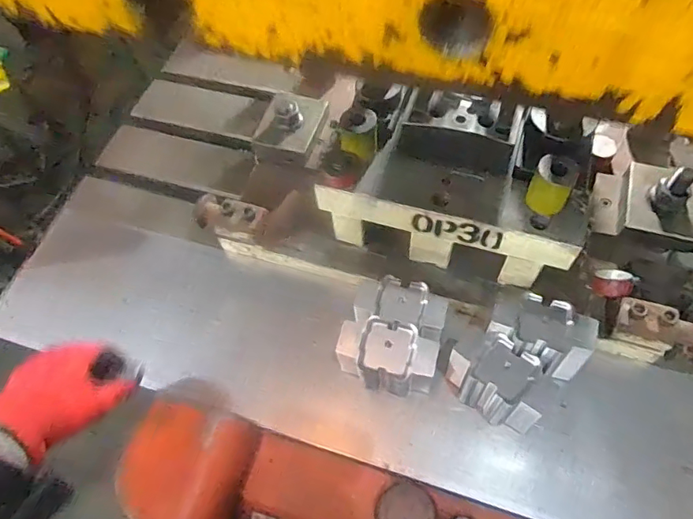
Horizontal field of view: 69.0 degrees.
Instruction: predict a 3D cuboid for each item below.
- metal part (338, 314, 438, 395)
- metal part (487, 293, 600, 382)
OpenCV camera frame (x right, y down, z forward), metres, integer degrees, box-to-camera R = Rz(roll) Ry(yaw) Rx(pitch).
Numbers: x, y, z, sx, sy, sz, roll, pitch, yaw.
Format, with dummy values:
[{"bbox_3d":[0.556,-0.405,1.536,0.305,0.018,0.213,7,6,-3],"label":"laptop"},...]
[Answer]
[{"bbox_3d":[0.043,0.112,0.560,0.108,0.084,0.063,16,62,12],"label":"metal part"},{"bbox_3d":[0.207,0.090,0.551,0.109,0.081,0.074,17,63,13],"label":"metal part"}]

